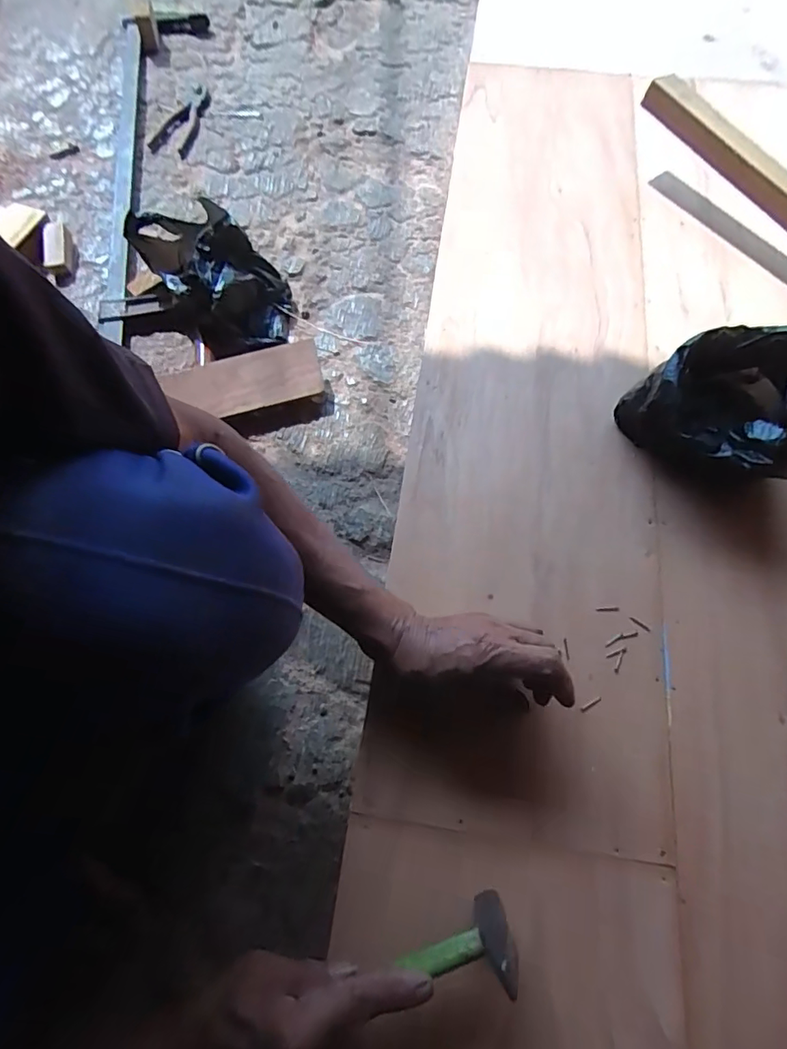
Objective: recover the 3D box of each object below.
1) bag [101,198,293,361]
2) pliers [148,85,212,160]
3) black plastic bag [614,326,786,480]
[{"bbox_3d":[-0.255,-0.333,0.724,0.209,0.108,0.160,1,67,1],"label":"bag"},{"bbox_3d":[-0.387,-0.740,0.951,0.074,0.012,0.209,3,67,2],"label":"pliers"},{"bbox_3d":[0.321,-0.125,0.498,0.170,0.127,0.143,9,67,5],"label":"black plastic bag"}]

